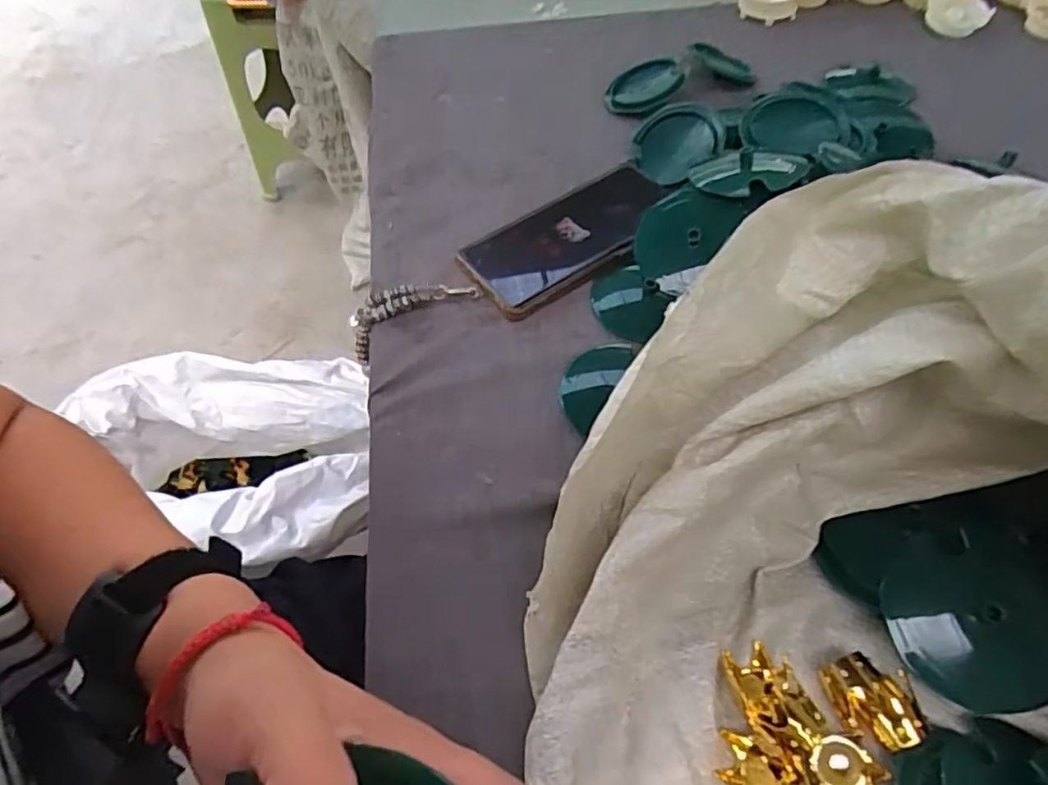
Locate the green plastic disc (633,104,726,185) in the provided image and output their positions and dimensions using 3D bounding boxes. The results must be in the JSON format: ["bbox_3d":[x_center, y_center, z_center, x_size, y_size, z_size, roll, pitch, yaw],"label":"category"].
[{"bbox_3d":[0.118,-0.194,0.483,0.075,0.007,0.071,19,77,42],"label":"green plastic disc"}]

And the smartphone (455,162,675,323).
[{"bbox_3d":[0.038,-0.115,0.444,0.165,0.012,0.074,-32,60,-18],"label":"smartphone"}]

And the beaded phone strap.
[{"bbox_3d":[-0.080,-0.055,0.423,0.095,0.035,0.028,-27,58,4],"label":"beaded phone strap"}]

